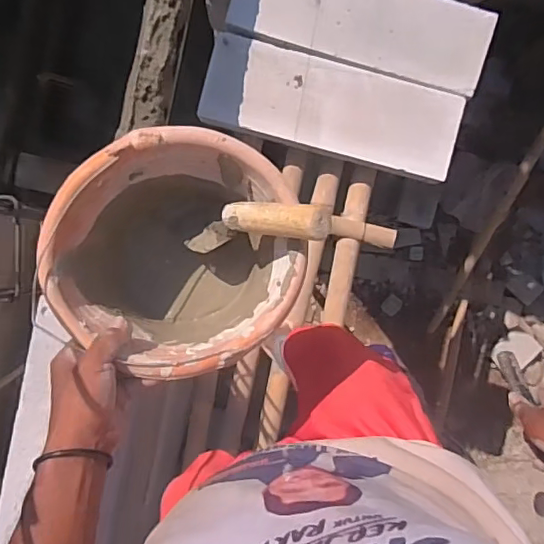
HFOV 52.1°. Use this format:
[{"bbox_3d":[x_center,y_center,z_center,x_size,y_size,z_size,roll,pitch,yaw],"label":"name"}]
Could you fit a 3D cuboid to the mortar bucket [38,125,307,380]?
[{"bbox_3d":[-0.093,-0.025,0.622,0.242,0.184,0.235,0,95,3],"label":"mortar bucket"}]

